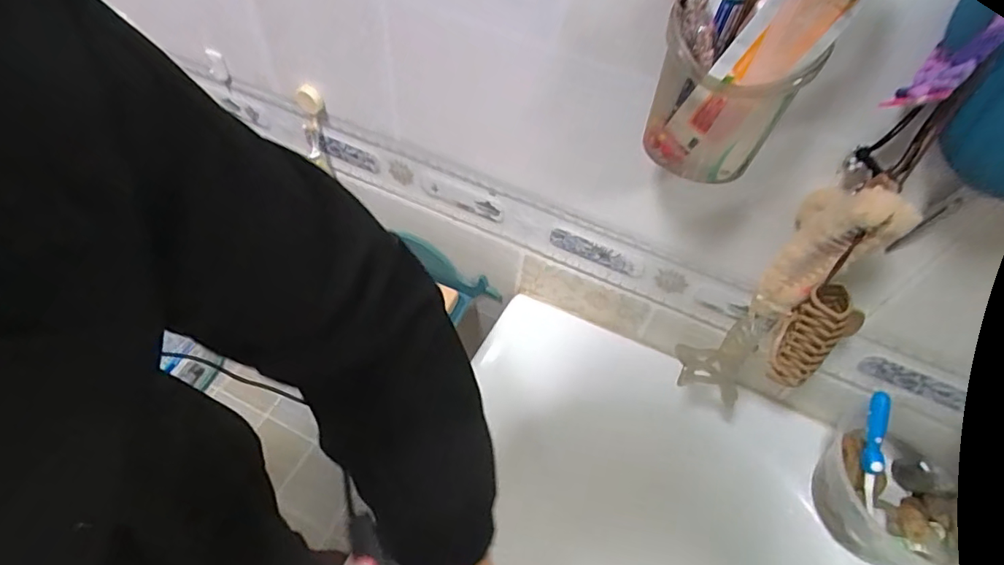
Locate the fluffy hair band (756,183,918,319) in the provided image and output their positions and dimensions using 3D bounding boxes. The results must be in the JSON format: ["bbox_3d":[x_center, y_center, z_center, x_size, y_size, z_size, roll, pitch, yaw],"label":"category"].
[{"bbox_3d":[0.223,-0.025,0.361,0.053,0.127,0.049,37,59,21],"label":"fluffy hair band"}]

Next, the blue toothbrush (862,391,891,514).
[{"bbox_3d":[0.325,0.149,0.458,0.012,0.015,0.106,3,95,-3],"label":"blue toothbrush"}]

